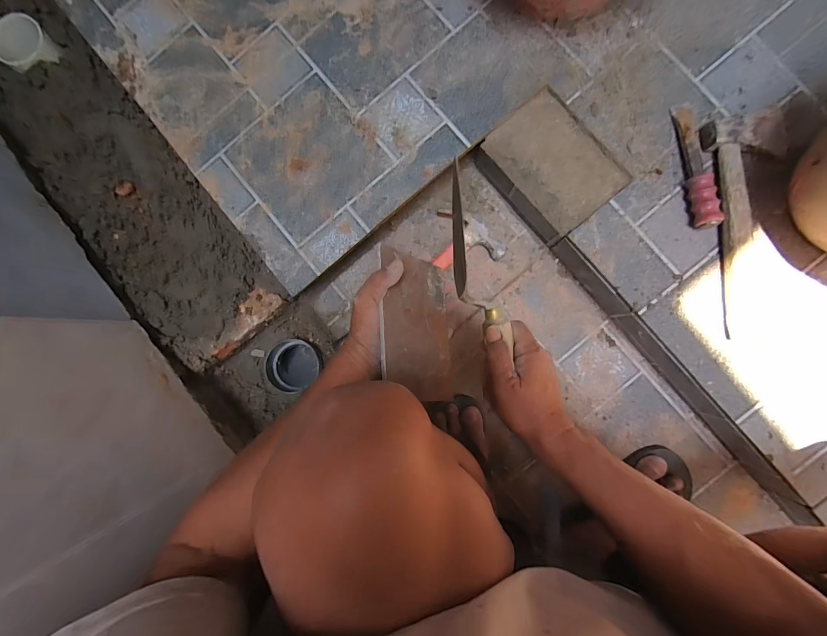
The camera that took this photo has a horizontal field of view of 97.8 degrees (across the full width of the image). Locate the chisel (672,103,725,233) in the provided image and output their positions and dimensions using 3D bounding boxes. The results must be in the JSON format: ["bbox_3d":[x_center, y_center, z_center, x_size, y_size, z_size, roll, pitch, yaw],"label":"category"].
[{"bbox_3d":[0.390,-0.211,0.498,0.028,0.038,0.176,-9,87,4],"label":"chisel"}]

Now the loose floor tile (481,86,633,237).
[{"bbox_3d":[0.213,-0.236,0.542,0.127,0.009,0.188,-39,86,2],"label":"loose floor tile"}]

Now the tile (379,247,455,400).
[{"bbox_3d":[0.007,0.009,0.466,0.005,0.121,0.187,-16,69,41],"label":"tile"}]

